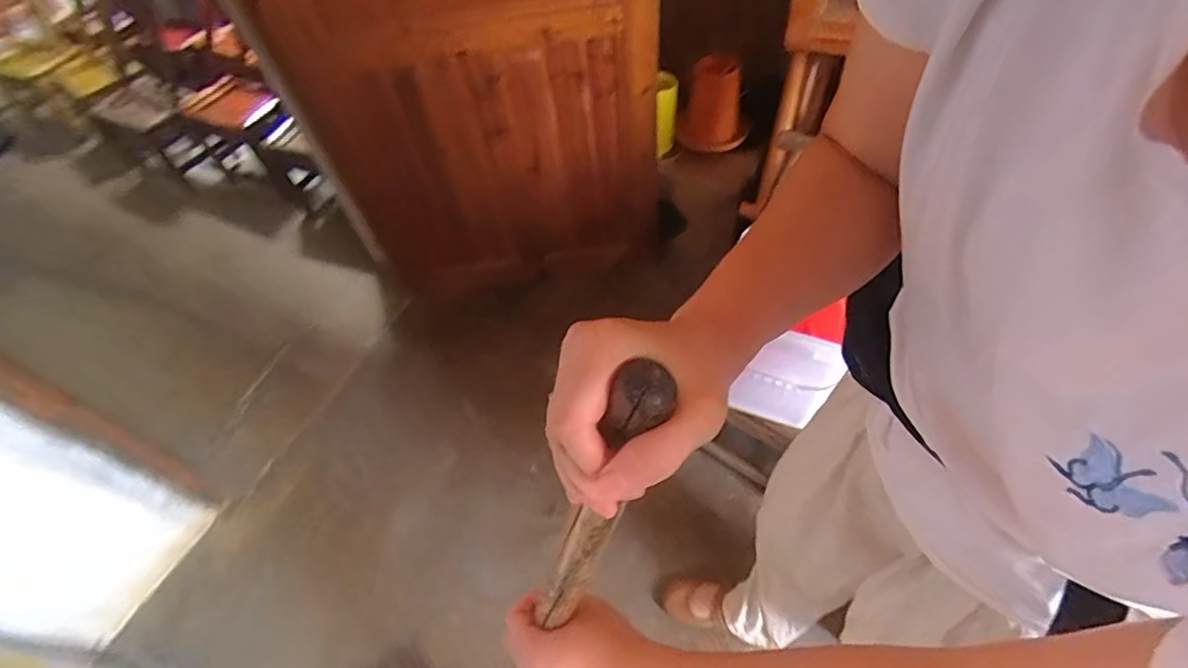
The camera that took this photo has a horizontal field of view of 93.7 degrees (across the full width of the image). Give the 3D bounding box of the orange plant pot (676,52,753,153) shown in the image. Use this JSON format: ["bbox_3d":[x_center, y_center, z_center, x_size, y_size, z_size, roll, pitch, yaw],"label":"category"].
[{"bbox_3d":[0.351,-0.665,1.600,0.201,0.187,0.224,5,55,12],"label":"orange plant pot"}]

